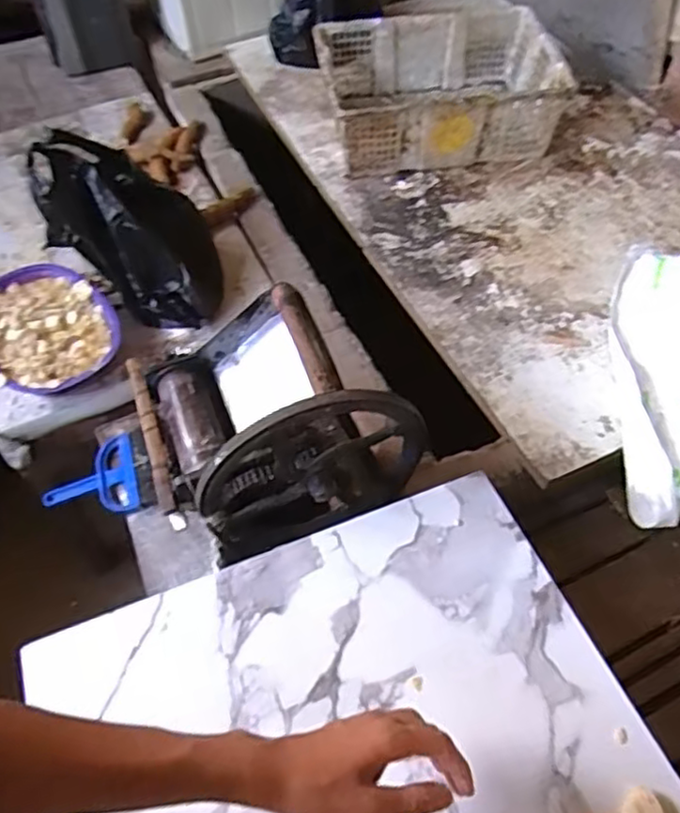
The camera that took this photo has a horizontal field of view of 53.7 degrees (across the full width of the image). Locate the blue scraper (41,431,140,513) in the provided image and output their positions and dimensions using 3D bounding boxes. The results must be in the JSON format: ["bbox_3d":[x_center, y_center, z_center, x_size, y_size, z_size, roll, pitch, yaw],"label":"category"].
[{"bbox_3d":[-0.367,0.111,0.989,0.132,0.022,0.132,-14,55,-12],"label":"blue scraper"}]

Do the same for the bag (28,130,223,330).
[{"bbox_3d":[-0.342,-0.284,1.142,0.266,0.288,0.173,11,54,6],"label":"bag"}]

